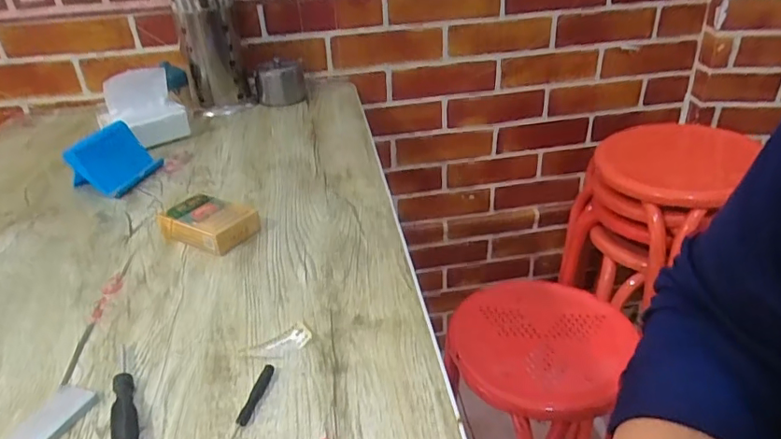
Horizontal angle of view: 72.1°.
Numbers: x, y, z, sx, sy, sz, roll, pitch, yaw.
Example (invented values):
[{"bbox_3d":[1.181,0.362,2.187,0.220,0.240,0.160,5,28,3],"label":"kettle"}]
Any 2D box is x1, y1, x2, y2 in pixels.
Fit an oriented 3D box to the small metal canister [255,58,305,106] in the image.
[{"bbox_3d":[-0.183,-0.228,0.890,0.080,0.065,0.060,-9,30,-9],"label":"small metal canister"}]

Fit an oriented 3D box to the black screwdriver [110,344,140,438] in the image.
[{"bbox_3d":[-0.180,0.117,0.360,0.014,0.012,0.099,-16,33,-21],"label":"black screwdriver"}]

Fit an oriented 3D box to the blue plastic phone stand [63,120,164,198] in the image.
[{"bbox_3d":[-0.345,-0.075,0.655,0.077,0.066,0.099,1,31,6],"label":"blue plastic phone stand"}]

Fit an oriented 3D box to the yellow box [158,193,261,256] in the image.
[{"bbox_3d":[-0.180,0.003,0.533,0.088,0.029,0.056,13,34,25],"label":"yellow box"}]

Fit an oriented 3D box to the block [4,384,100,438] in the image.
[{"bbox_3d":[-0.221,0.129,0.348,0.037,0.006,0.052,7,32,16],"label":"block"}]

